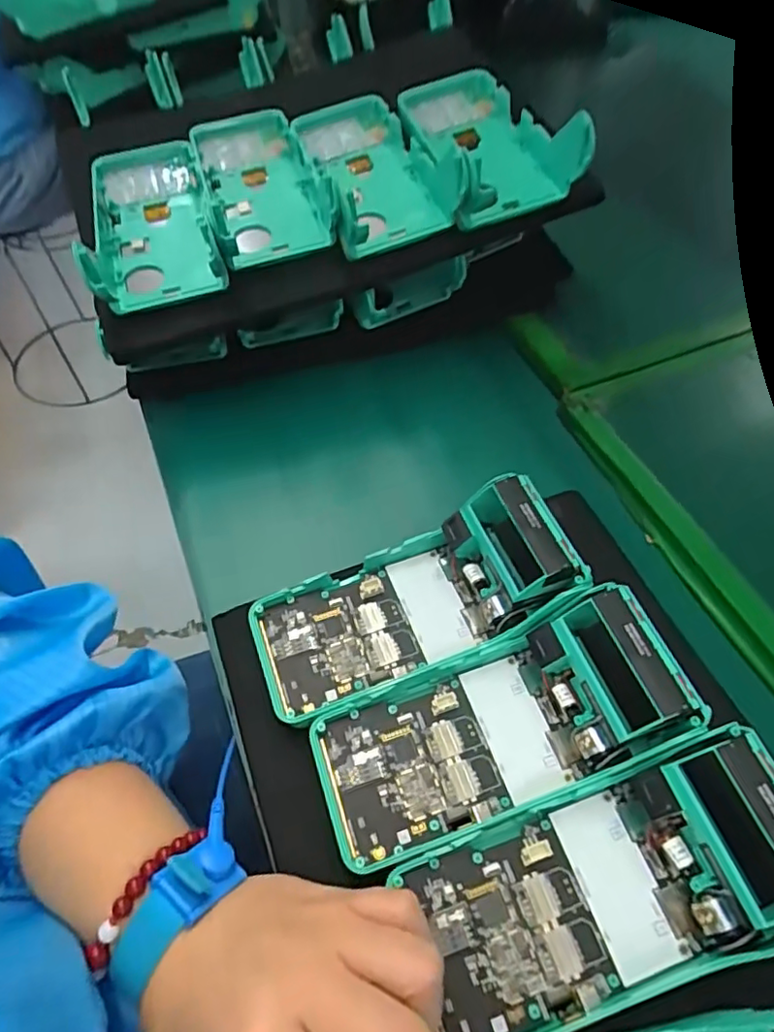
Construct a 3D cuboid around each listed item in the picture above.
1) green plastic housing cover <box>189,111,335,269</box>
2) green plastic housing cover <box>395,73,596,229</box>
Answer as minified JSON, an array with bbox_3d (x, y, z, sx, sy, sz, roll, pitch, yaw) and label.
[{"bbox_3d":[-0.090,-0.237,0.428,0.080,0.033,0.165,-15,58,-10],"label":"green plastic housing cover"},{"bbox_3d":[0.066,-0.271,0.419,0.088,0.053,0.175,-11,57,-8],"label":"green plastic housing cover"}]

